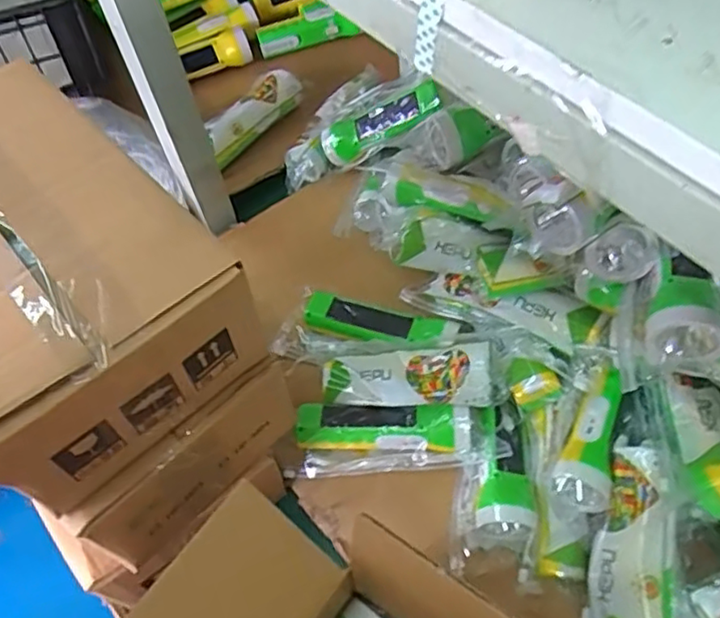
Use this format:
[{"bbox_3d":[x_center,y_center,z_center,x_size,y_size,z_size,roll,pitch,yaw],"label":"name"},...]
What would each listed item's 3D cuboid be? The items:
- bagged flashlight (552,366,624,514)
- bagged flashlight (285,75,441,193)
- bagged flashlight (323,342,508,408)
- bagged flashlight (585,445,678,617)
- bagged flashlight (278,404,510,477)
[{"bbox_3d":[0.205,0.118,0.565,0.050,0.051,0.123,24,62,17],"label":"bagged flashlight"},{"bbox_3d":[-0.001,-0.218,0.796,0.233,0.046,0.117,-21,51,34],"label":"bagged flashlight"},{"bbox_3d":[0.048,0.069,0.629,0.175,0.035,0.057,-5,57,18],"label":"bagged flashlight"},{"bbox_3d":[0.218,0.198,0.510,0.058,0.061,0.172,8,83,8],"label":"bagged flashlight"},{"bbox_3d":[0.032,0.121,0.619,0.197,0.049,0.062,-3,58,2],"label":"bagged flashlight"}]

